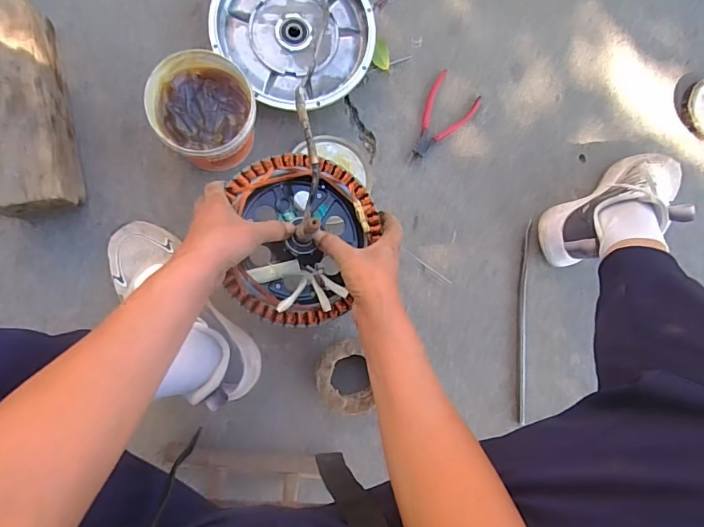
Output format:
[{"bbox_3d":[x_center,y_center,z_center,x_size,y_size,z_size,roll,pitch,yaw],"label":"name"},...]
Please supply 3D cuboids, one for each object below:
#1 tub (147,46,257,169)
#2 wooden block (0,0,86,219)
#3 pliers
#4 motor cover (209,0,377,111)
[{"bbox_3d":[-0.187,-0.182,0.598,0.121,0.107,0.137,-2,85,-9],"label":"tub"},{"bbox_3d":[-0.415,-0.189,0.579,0.096,0.096,0.259,-10,89,-9],"label":"wooden block"},{"bbox_3d":[0.124,-0.212,0.681,0.075,0.008,0.141,39,83,-5],"label":"pliers"},{"bbox_3d":[-0.078,-0.323,0.643,0.208,0.050,0.219,-42,94,-8],"label":"motor cover"}]

